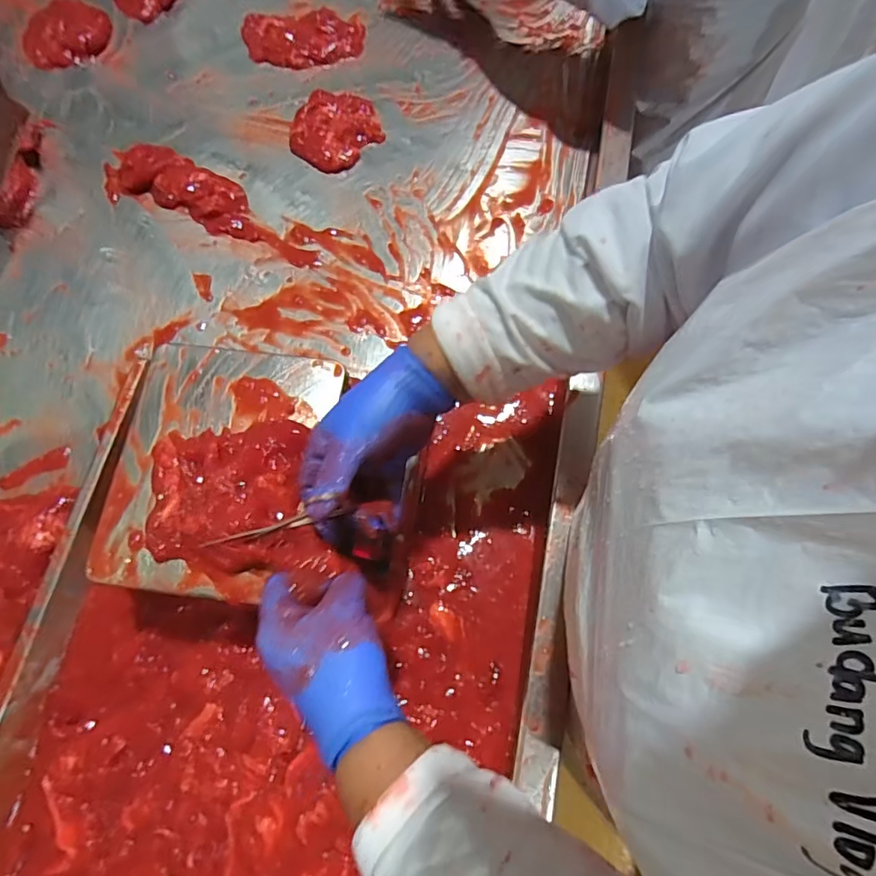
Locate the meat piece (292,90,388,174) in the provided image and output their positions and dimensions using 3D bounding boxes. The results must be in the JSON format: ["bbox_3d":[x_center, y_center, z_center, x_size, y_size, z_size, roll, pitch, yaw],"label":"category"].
[{"bbox_3d":[-0.140,-0.436,0.727,0.117,0.024,0.128,0,74,0],"label":"meat piece"}]

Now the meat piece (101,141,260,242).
[{"bbox_3d":[-0.343,-0.342,0.695,0.226,0.032,0.089,19,74,5],"label":"meat piece"}]

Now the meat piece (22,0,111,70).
[{"bbox_3d":[-0.553,-0.592,0.755,0.125,0.027,0.106,-4,74,-2],"label":"meat piece"}]

